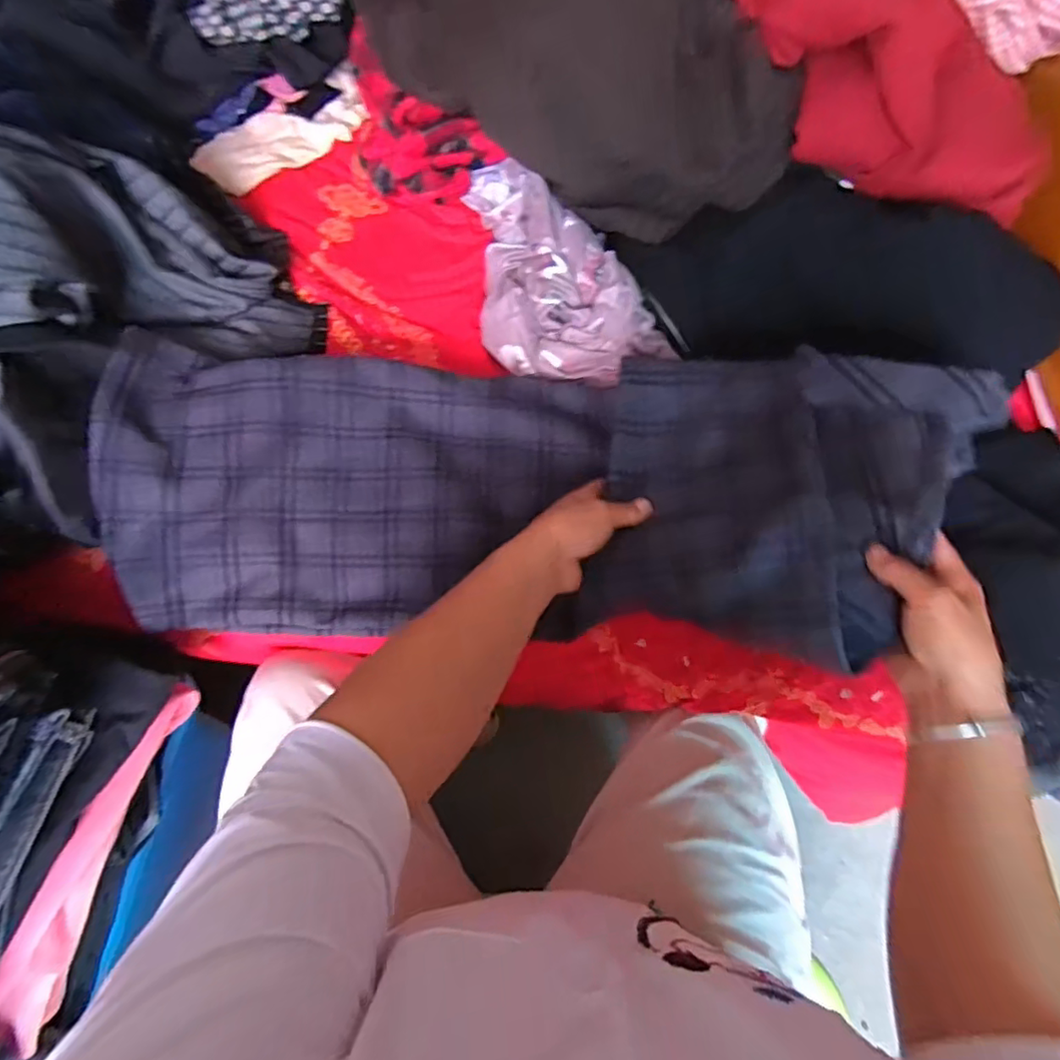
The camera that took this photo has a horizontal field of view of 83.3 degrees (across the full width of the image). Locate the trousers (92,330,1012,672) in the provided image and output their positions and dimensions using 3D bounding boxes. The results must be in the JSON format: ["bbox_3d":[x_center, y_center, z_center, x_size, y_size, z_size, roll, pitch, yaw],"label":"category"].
[{"bbox_3d":[-0.007,-0.039,0.493,0.672,0.129,0.250,0,66,7],"label":"trousers"}]

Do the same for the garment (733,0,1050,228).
[{"bbox_3d":[0.334,-0.442,0.572,0.370,0.105,0.160,45,71,0],"label":"garment"}]

